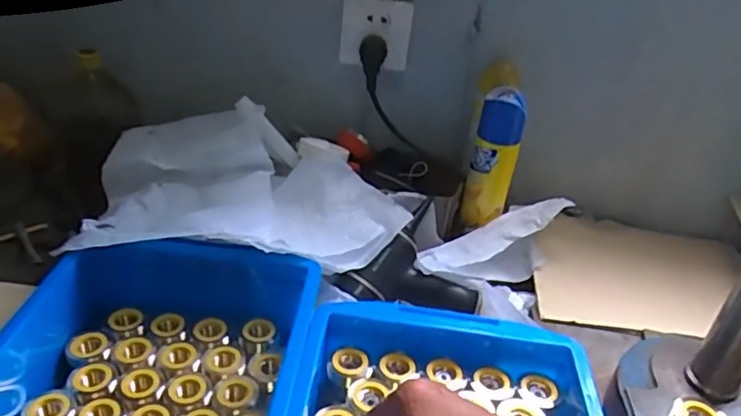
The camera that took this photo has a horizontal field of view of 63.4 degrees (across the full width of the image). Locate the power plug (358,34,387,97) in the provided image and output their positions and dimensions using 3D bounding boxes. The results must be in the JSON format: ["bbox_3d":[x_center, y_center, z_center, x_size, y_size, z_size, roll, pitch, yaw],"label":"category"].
[{"bbox_3d":[0.002,-0.178,0.747,0.032,0.067,0.029,1,32,-7],"label":"power plug"}]

